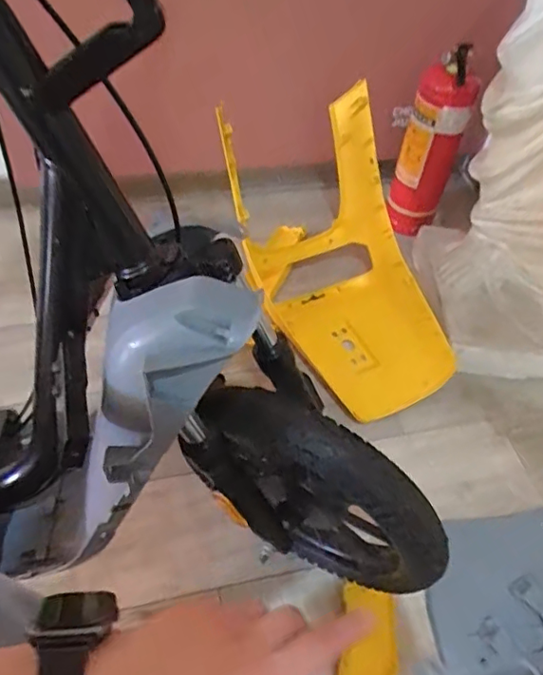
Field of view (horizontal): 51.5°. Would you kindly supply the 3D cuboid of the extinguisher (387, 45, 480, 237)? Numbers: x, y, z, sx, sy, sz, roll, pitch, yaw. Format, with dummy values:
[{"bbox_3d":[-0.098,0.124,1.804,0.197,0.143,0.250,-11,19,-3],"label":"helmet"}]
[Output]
[{"bbox_3d":[0.366,-0.443,1.319,0.132,0.394,0.153,16,52,9],"label":"extinguisher"}]

